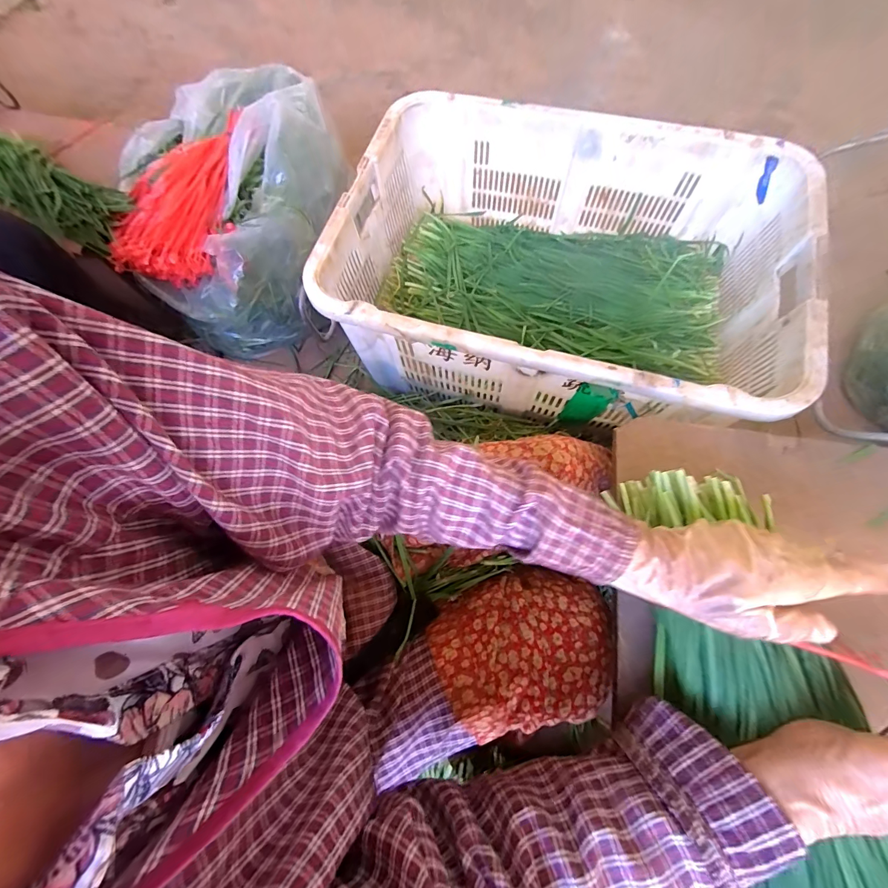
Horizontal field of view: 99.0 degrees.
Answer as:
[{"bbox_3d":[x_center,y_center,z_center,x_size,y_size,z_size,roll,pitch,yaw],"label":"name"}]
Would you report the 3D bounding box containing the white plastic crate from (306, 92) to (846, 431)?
[{"bbox_3d":[0.173,-0.279,0.633,0.650,0.218,0.465,19,73,8],"label":"white plastic crate"}]

